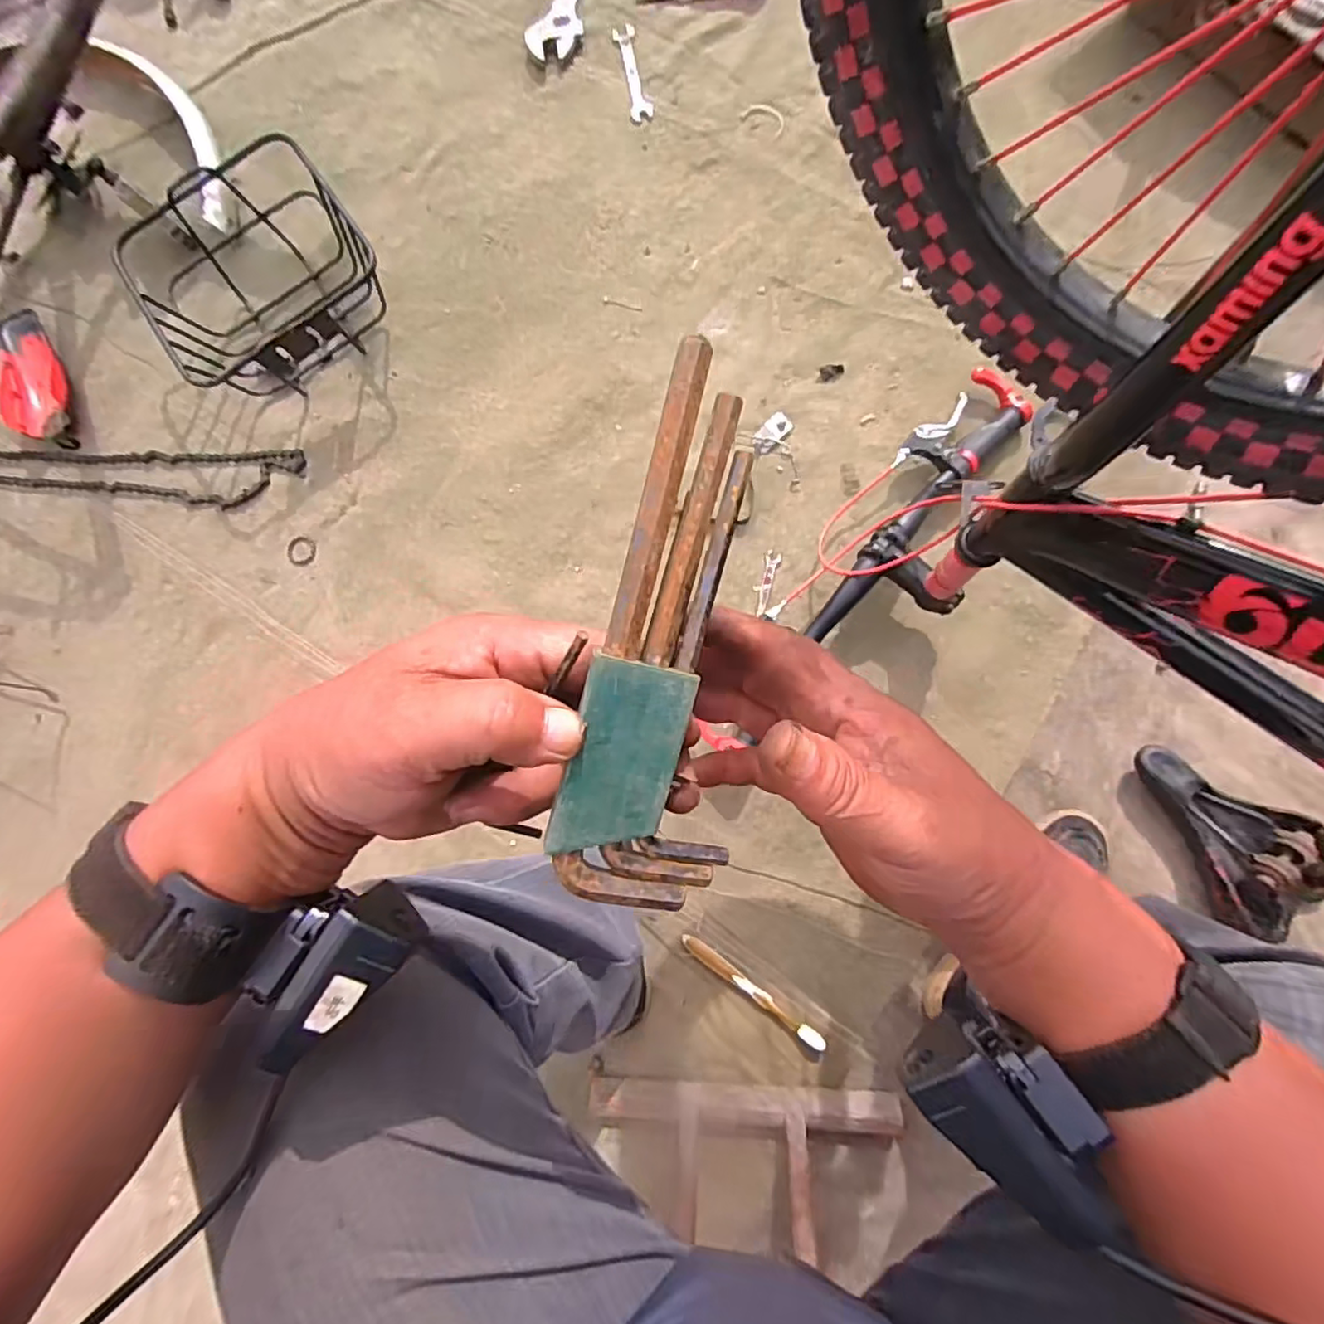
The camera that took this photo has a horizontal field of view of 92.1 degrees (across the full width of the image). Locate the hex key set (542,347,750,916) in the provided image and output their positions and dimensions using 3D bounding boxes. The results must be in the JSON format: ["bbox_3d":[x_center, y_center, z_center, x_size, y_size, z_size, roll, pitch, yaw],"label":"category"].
[{"bbox_3d":[0.002,-0.006,0.213,0.054,0.019,0.176,8,97,-18],"label":"hex key set"}]

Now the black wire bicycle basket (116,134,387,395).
[{"bbox_3d":[-0.495,-0.469,0.788,0.260,0.117,0.251,-33,83,-1],"label":"black wire bicycle basket"}]

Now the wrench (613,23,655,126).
[{"bbox_3d":[-0.038,-0.799,0.865,0.031,0.004,0.152,-11,85,0],"label":"wrench"}]

